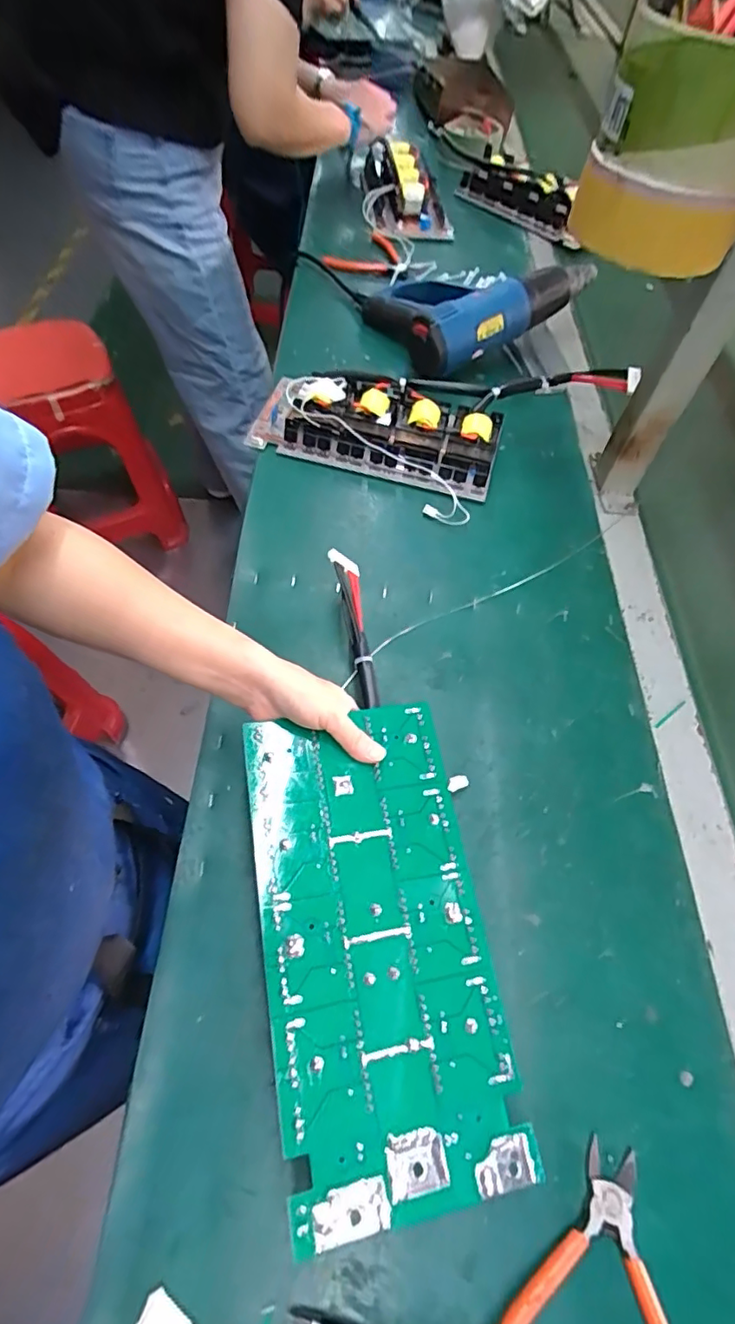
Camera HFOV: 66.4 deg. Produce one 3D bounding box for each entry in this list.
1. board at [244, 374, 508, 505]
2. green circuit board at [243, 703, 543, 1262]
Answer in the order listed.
[{"bbox_3d":[0.009,-0.272,0.652,0.281,0.061,0.107,13,58,3],"label":"board"},{"bbox_3d":[0.003,0.168,0.355,0.133,0.011,0.281,-8,64,-10],"label":"green circuit board"}]

